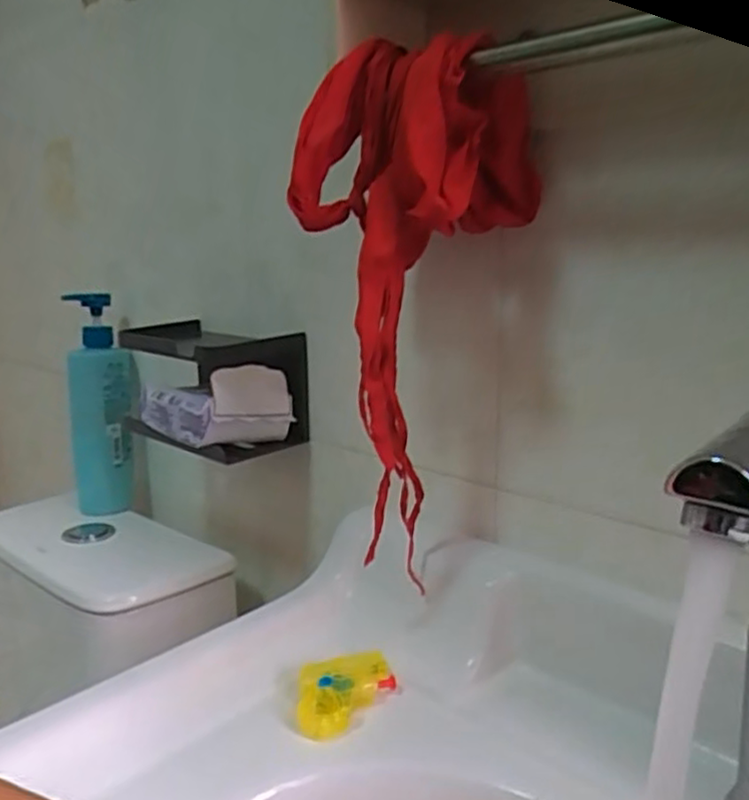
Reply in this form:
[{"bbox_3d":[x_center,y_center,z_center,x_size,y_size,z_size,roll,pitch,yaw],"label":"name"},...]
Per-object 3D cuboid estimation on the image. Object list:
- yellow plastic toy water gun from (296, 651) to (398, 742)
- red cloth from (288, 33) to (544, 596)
[{"bbox_3d":[-0.023,0.196,0.483,0.046,0.026,0.077,8,13,38],"label":"yellow plastic toy water gun"},{"bbox_3d":[0.028,-0.063,0.486,0.136,0.321,0.113,9,13,39],"label":"red cloth"}]

